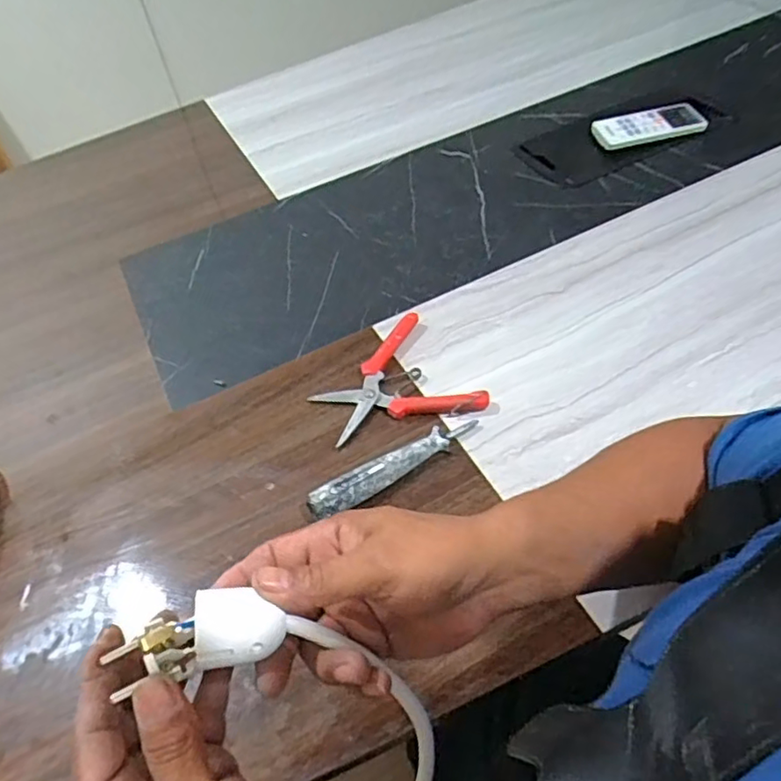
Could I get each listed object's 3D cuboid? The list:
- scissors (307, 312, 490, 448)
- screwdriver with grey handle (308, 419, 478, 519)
[{"bbox_3d":[0.001,-0.004,0.594,0.140,0.019,0.136,-29,53,-16],"label":"scissors"},{"bbox_3d":[0.005,0.064,0.532,0.163,0.020,0.027,-29,53,-16],"label":"screwdriver with grey handle"}]

